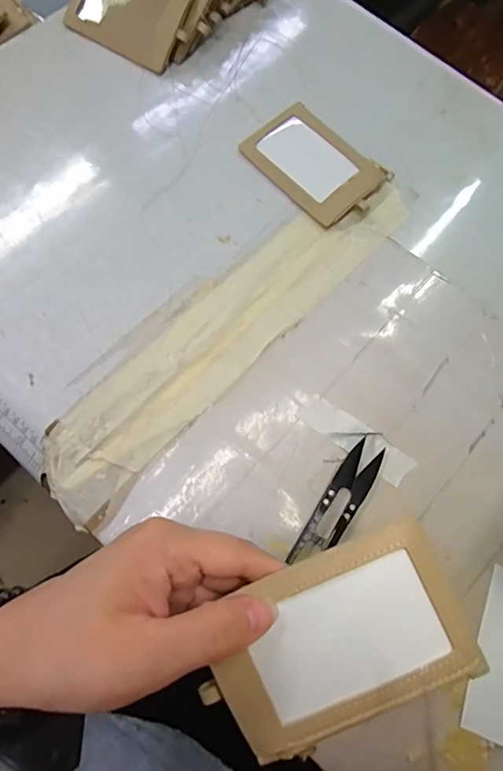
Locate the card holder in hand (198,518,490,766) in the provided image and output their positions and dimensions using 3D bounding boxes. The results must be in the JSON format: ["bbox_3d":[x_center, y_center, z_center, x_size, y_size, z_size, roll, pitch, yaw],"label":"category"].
[{"bbox_3d":[0.036,0.113,0.206,0.109,0.005,0.072,-27,86,2],"label":"card holder in hand"}]

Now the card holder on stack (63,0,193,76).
[{"bbox_3d":[-0.112,-0.342,0.428,0.113,0.009,0.075,30,102,10],"label":"card holder on stack"}]

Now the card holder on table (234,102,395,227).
[{"bbox_3d":[0.054,-0.189,0.403,0.069,0.014,0.113,-43,77,0],"label":"card holder on table"}]

